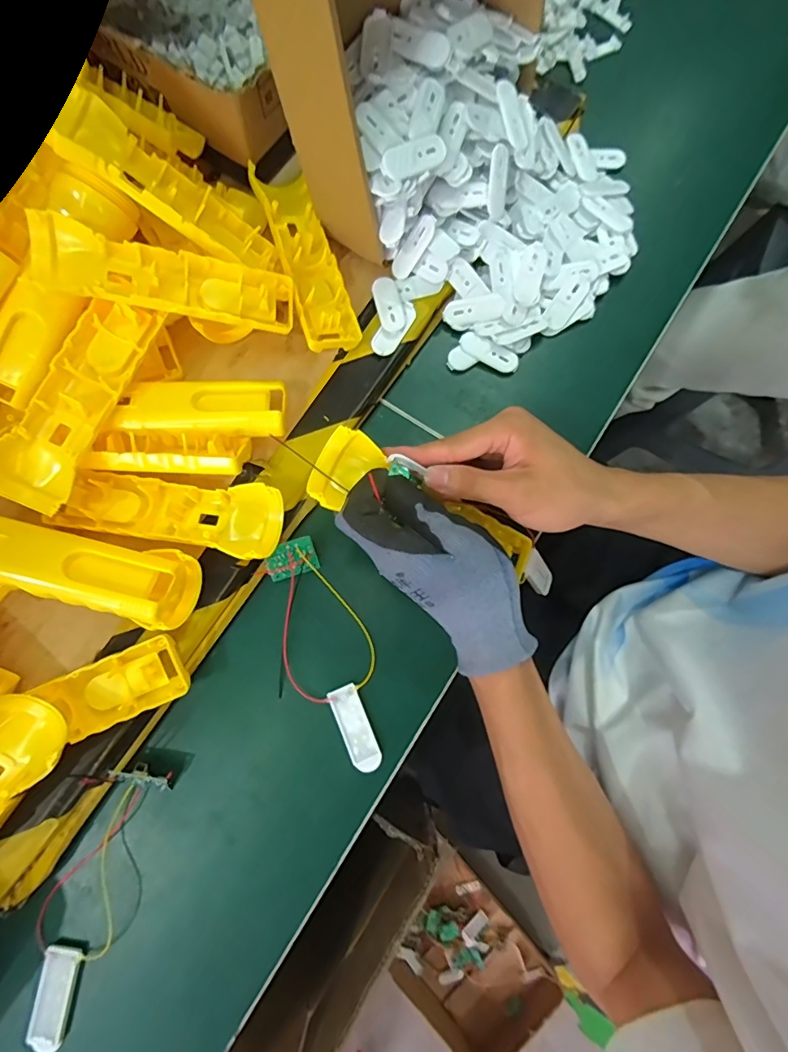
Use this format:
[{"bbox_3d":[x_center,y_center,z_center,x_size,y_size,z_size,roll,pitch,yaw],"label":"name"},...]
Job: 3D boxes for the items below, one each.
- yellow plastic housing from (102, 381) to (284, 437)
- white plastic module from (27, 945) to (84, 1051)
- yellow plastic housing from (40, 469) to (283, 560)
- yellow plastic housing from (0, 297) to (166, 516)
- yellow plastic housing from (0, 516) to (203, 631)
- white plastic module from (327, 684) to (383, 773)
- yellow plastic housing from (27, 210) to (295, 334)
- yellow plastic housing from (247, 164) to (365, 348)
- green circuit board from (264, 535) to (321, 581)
[{"bbox_3d":[-0.135,-0.085,0.350,0.113,0.031,0.041,2,78,0],"label":"yellow plastic housing"},{"bbox_3d":[-0.211,0.293,0.300,0.022,0.010,0.056,9,78,1],"label":"white plastic module"},{"bbox_3d":[-0.156,-0.012,0.334,0.153,0.023,0.049,9,78,1],"label":"yellow plastic housing"},{"bbox_3d":[-0.209,-0.084,0.321,0.043,0.032,0.150,24,79,4],"label":"yellow plastic housing"},{"bbox_3d":[-0.218,0.021,0.305,0.177,0.030,0.047,17,78,-11],"label":"yellow plastic housing"},{"bbox_3d":[-0.026,0.141,0.336,0.020,0.004,0.058,-23,79,-5],"label":"white plastic module"},{"bbox_3d":[-0.151,-0.166,0.330,0.161,0.020,0.045,5,78,-20],"label":"yellow plastic housing"},{"bbox_3d":[-0.068,-0.210,0.375,0.041,0.022,0.157,-19,79,-4],"label":"yellow plastic housing"},{"bbox_3d":[-0.074,0.023,0.348,0.036,0.007,0.024,-17,79,-4],"label":"green circuit board"}]

